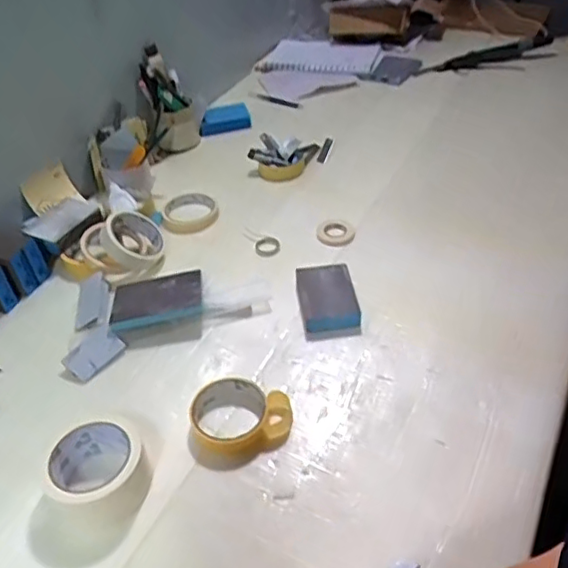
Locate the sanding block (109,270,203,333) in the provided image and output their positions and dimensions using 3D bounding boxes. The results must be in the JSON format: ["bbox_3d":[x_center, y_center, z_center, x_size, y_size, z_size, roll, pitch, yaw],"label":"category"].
[{"bbox_3d":[-0.167,0.021,0.795,0.116,0.019,0.085,-9,42,-5],"label":"sanding block"}]

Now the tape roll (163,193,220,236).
[{"bbox_3d":[-0.148,-0.114,0.960,0.086,0.020,0.089,-3,42,2],"label":"tape roll"}]

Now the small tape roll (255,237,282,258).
[{"bbox_3d":[-0.024,-0.052,0.877,0.038,0.008,0.040,-3,42,2],"label":"small tape roll"}]

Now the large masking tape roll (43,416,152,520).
[{"bbox_3d":[-0.187,0.184,0.612,0.092,0.054,0.088,-3,42,2],"label":"large masking tape roll"}]

